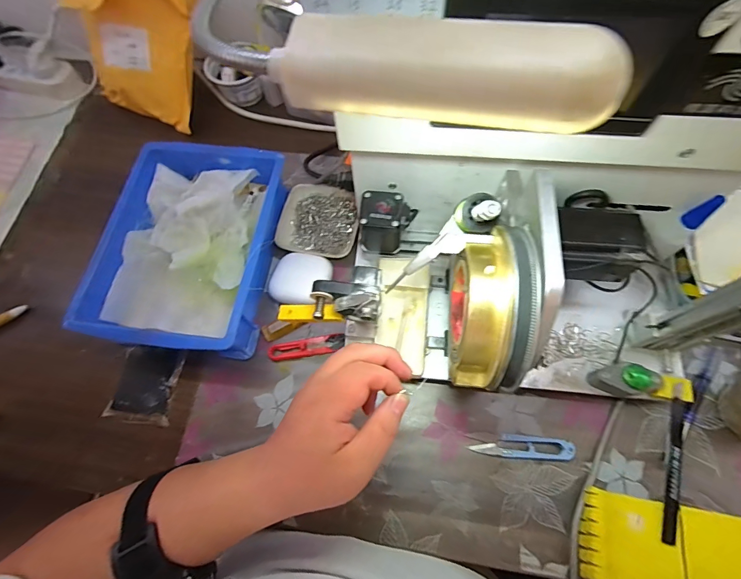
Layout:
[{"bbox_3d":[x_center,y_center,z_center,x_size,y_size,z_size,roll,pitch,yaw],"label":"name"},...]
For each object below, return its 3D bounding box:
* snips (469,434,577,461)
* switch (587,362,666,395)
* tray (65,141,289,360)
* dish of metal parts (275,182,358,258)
[{"bbox_3d":[0.153,0.159,0.383,0.098,0.011,0.023,4,69,4],"label":"snips"},{"bbox_3d":[0.249,0.088,0.369,0.060,0.036,0.030,-6,68,0],"label":"switch"},{"bbox_3d":[-0.206,-0.052,0.454,0.180,0.074,0.254,5,69,4],"label":"tray"},{"bbox_3d":[-0.064,-0.088,0.487,0.096,0.017,0.100,9,69,6],"label":"dish of metal parts"}]

